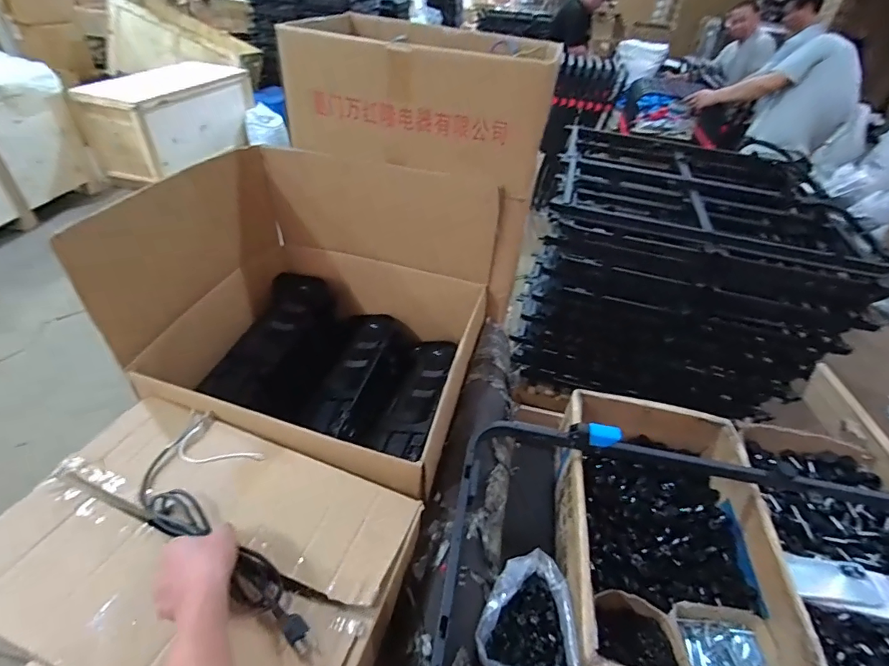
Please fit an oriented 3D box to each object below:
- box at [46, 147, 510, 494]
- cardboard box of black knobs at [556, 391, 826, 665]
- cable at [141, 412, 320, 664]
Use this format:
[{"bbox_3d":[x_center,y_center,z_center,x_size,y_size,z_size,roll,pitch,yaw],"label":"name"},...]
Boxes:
[{"bbox_3d":[-0.246,-0.047,0.943,0.584,0.443,0.590,15,41,9],"label":"box"},{"bbox_3d":[0.389,0.375,0.823,0.350,0.169,0.524,11,40,4],"label":"cardboard box of black knobs"},{"bbox_3d":[-0.305,0.274,0.642,0.157,0.045,0.416,-30,54,-36],"label":"cable"}]

